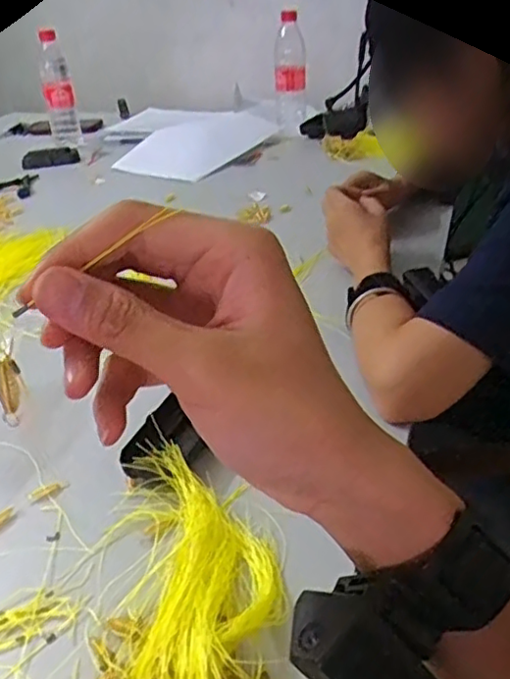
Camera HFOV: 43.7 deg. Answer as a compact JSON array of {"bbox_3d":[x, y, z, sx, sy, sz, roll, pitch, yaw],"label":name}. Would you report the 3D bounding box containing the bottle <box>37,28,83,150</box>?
[{"bbox_3d":[-0.382,-0.484,1.231,0.055,0.200,0.061,-14,33,-14],"label":"bottle"}]

